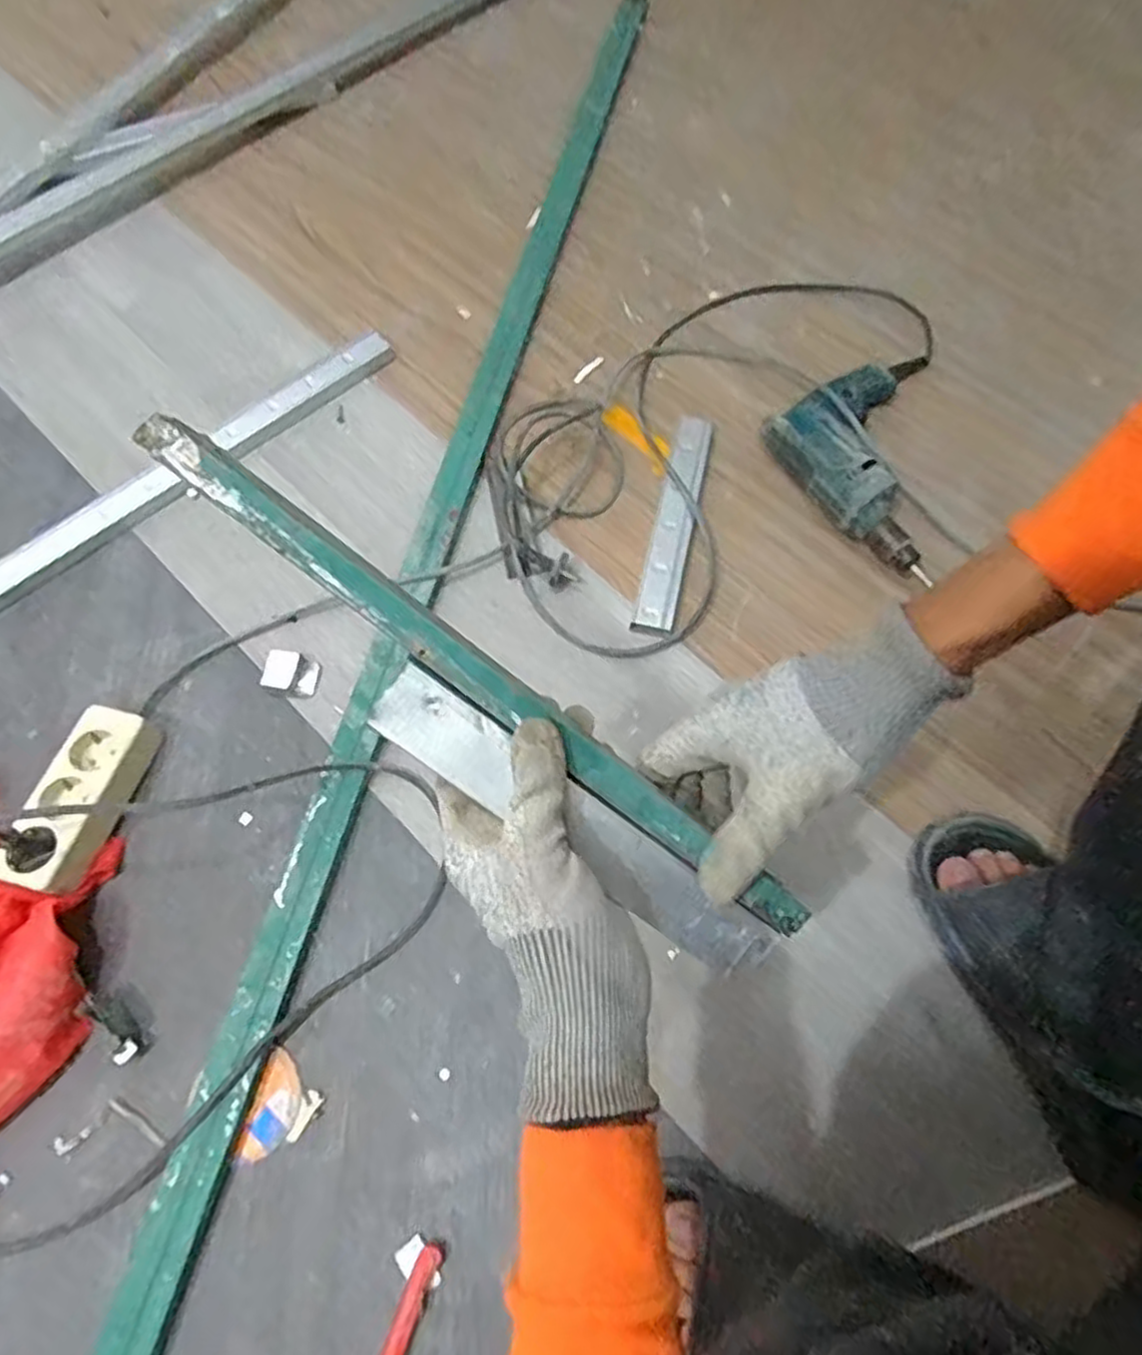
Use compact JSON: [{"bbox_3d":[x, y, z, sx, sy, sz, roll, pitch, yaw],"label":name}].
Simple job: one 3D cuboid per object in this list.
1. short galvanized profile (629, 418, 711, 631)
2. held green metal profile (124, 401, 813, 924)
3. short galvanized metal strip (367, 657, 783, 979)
[{"bbox_3d":[0.107,-0.159,0.745,0.037,0.023,0.256,13,68,5],"label":"short galvanized profile"},{"bbox_3d":[-0.034,0.007,0.358,0.384,0.030,0.025,38,71,-9],"label":"held green metal profile"},{"bbox_3d":[0.005,0.076,0.361,0.231,0.004,0.037,38,94,-9],"label":"short galvanized metal strip"}]

